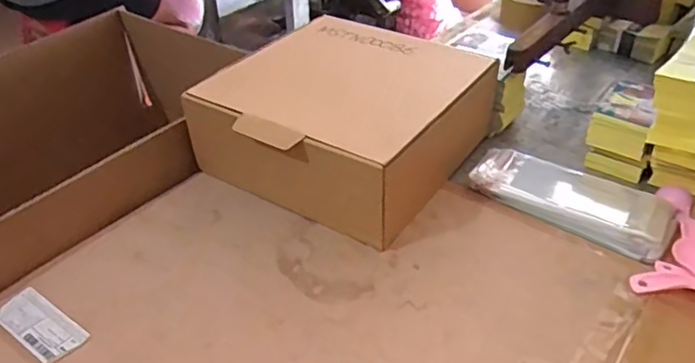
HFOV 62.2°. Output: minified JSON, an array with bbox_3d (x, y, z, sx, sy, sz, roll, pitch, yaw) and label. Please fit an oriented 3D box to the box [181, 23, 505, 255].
[{"bbox_3d":[-0.003,-0.077,0.649,0.252,0.112,0.262,22,43,28],"label":"box"}]

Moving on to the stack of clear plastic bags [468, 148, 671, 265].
[{"bbox_3d":[0.236,0.011,0.603,0.195,0.020,0.095,25,45,30],"label":"stack of clear plastic bags"}]

